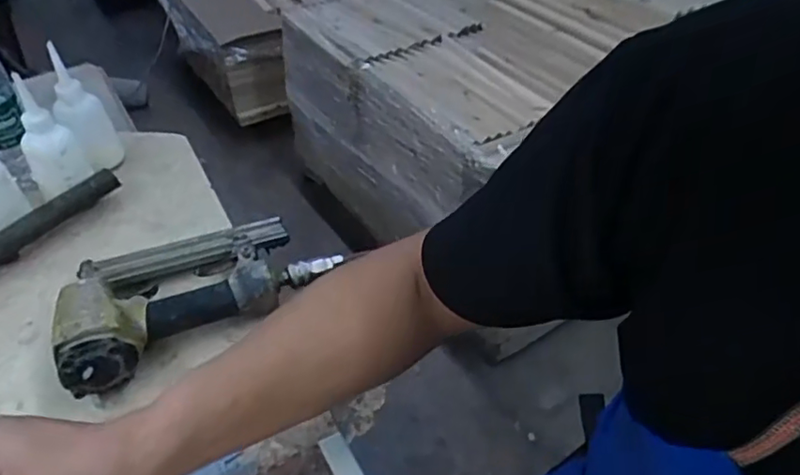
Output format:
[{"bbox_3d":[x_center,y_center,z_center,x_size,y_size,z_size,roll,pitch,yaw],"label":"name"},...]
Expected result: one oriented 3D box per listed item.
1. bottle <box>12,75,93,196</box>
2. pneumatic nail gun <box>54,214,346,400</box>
[{"bbox_3d":[-0.394,-0.108,0.668,0.059,0.123,0.047,2,41,2],"label":"bottle"},{"bbox_3d":[-0.211,0.040,0.592,0.262,0.066,0.153,-24,48,-27],"label":"pneumatic nail gun"}]

